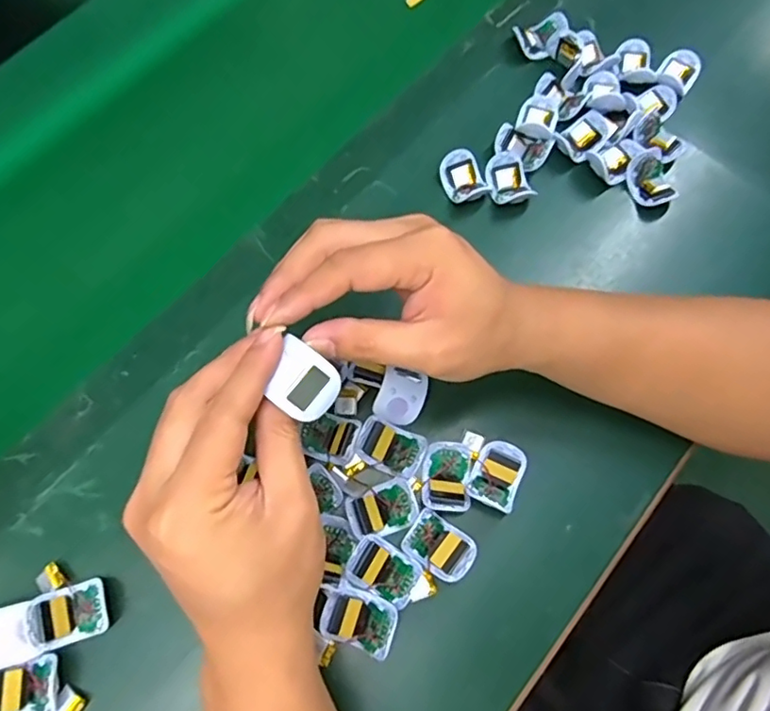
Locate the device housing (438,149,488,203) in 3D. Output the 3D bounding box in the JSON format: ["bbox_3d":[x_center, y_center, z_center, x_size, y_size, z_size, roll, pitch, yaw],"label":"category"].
[{"bbox_3d":[0.061,-0.137,0.439,0.030,0.014,0.041,-26,73,-10],"label":"device housing"}]

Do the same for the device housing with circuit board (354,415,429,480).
[{"bbox_3d":[0.004,0.058,0.364,0.043,0.006,0.031,27,72,8],"label":"device housing with circuit board"}]

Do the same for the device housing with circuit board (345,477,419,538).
[{"bbox_3d":[-0.002,0.094,0.350,0.041,0.007,0.028,-20,72,-8],"label":"device housing with circuit board"}]

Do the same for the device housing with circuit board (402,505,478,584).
[{"bbox_3d":[0.034,0.115,0.346,0.041,0.012,0.030,34,73,10],"label":"device housing with circuit board"}]

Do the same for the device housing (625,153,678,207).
[{"bbox_3d":[0.207,-0.135,0.446,0.028,0.018,0.041,-31,74,-12],"label":"device housing"}]

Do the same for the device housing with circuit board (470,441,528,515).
[{"bbox_3d":[0.072,0.075,0.360,0.029,0.017,0.042,24,72,7],"label":"device housing with circuit board"}]

